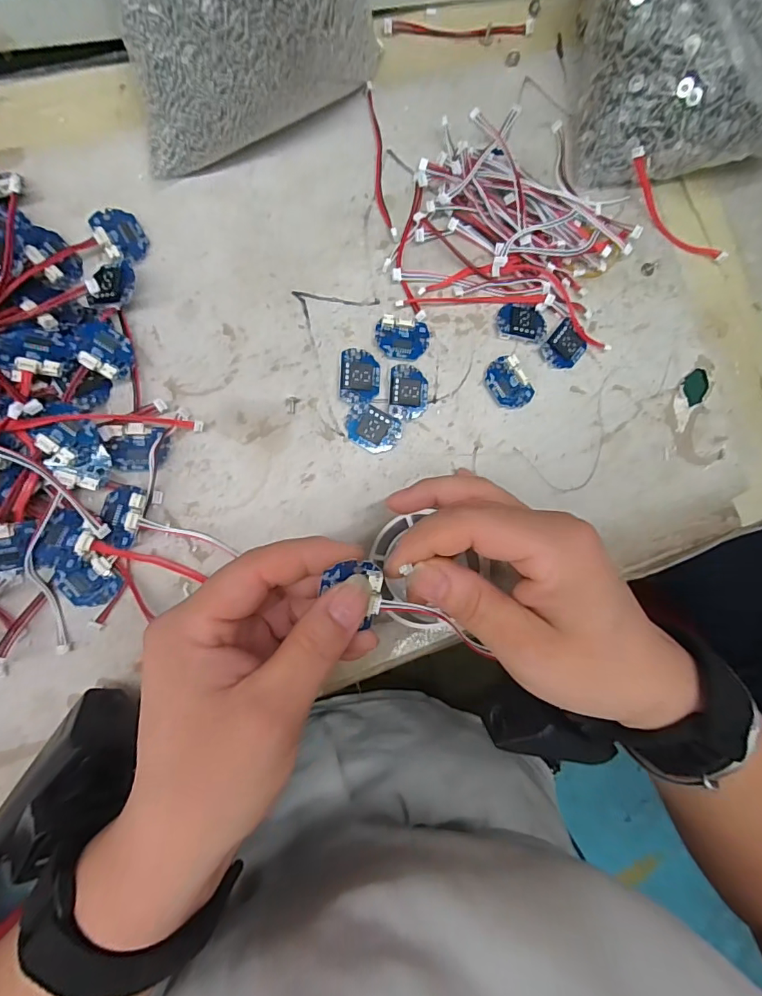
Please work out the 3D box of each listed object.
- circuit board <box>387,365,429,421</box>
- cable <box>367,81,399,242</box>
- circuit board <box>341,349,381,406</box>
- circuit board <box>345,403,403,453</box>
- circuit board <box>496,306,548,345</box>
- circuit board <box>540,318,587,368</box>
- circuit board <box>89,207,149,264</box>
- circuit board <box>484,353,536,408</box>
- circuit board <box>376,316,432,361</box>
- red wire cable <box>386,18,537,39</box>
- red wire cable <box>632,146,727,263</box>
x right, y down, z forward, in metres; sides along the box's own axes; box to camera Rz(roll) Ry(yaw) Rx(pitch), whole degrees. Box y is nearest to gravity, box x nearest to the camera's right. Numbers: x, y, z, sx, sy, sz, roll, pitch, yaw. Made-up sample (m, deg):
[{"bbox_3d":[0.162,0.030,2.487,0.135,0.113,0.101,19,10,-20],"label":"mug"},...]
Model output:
[{"bbox_3d":[0.015,-0.057,0.251,0.021,0.005,0.029,4,85,-8],"label":"circuit board"},{"bbox_3d":[-0.001,-0.185,0.260,0.008,0.006,0.088,-8,87,-9],"label":"cable"},{"bbox_3d":[-0.011,-0.064,0.248,0.021,0.005,0.029,4,85,-8],"label":"circuit board"},{"bbox_3d":[-0.004,-0.036,0.246,0.029,0.006,0.021,24,83,-6],"label":"circuit board"},{"bbox_3d":[0.079,-0.099,0.263,0.028,0.004,0.020,7,85,-8],"label":"circuit board"},{"bbox_3d":[0.104,-0.085,0.266,0.022,0.005,0.024,45,81,-3],"label":"circuit board"},{"bbox_3d":[-0.131,-0.135,0.238,0.021,0.006,0.028,-44,93,-9],"label":"circuit board"},{"bbox_3d":[0.070,-0.063,0.258,0.021,0.007,0.029,-35,91,-9],"label":"circuit board"},{"bbox_3d":[0.012,-0.085,0.253,0.030,0.006,0.022,4,85,-8],"label":"circuit board"},{"bbox_3d":[0.046,-0.274,0.274,0.090,0.004,0.009,-7,87,-9],"label":"red wire cable"},{"bbox_3d":[0.172,-0.167,0.274,0.082,0.024,0.013,39,81,-4],"label":"red wire cable"}]

